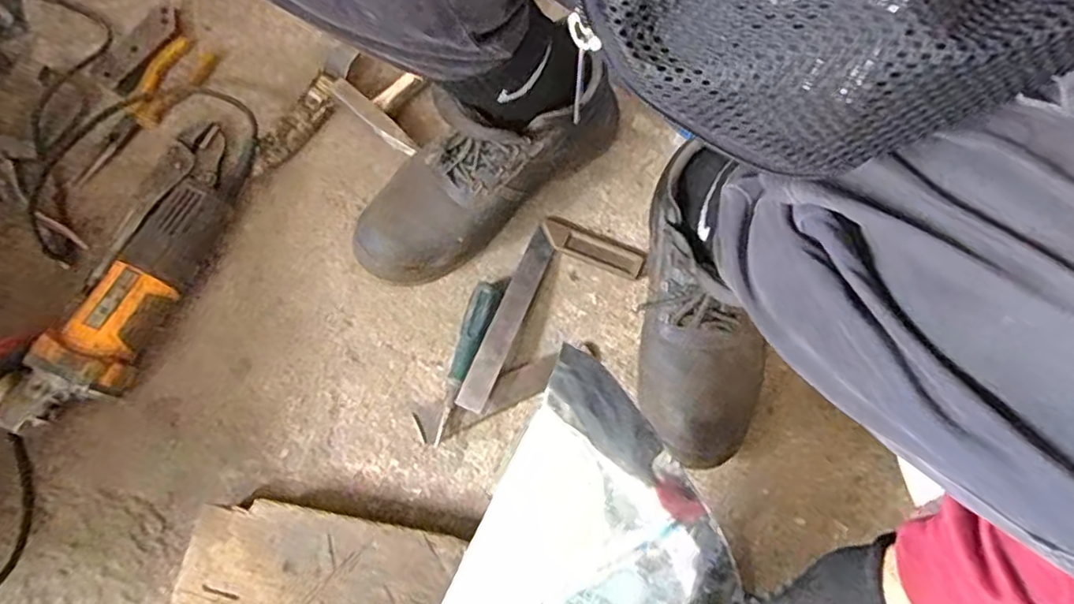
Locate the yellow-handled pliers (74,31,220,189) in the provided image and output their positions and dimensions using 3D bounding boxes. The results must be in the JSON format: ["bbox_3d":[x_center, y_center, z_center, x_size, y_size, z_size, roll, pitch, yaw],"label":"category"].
[{"bbox_3d":[-0.423,-0.205,0.666,0.050,0.018,0.194,27,75,8],"label":"yellow-handled pliers"}]

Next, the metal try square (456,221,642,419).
[{"bbox_3d":[0.013,0.019,0.598,0.110,0.029,0.216,25,75,7],"label":"metal try square"}]

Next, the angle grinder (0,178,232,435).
[{"bbox_3d":[-0.392,0.007,0.566,0.096,0.087,0.281,23,75,6],"label":"angle grinder"}]

